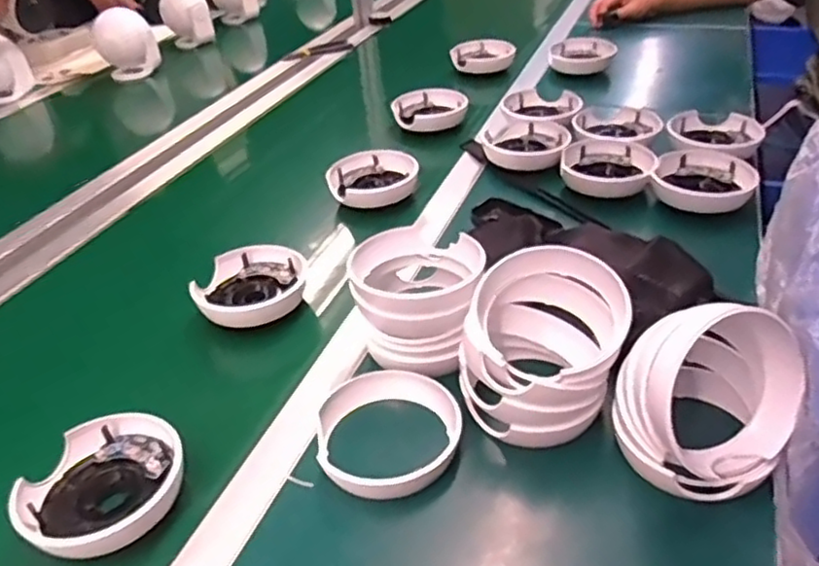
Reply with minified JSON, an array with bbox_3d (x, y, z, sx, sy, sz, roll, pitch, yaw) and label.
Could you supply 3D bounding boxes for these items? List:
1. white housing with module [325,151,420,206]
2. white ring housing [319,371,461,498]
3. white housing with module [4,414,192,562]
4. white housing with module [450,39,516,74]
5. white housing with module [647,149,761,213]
[{"bbox_3d":[-0.048,-0.137,0.873,0.113,0.035,0.092,-15,36,-13],"label":"white housing with module"},{"bbox_3d":[-0.021,0.118,0.534,0.114,0.030,0.106,-3,35,2],"label":"white ring housing"},{"bbox_3d":[-0.229,0.151,0.498,0.106,0.029,0.112,20,42,31],"label":"white housing with module"},{"bbox_3d":[0.135,-0.418,1.226,0.115,0.029,0.113,0,35,7],"label":"white housing with module"},{"bbox_3d":[0.347,-0.121,0.789,0.113,0.030,0.090,18,41,29],"label":"white housing with module"}]

